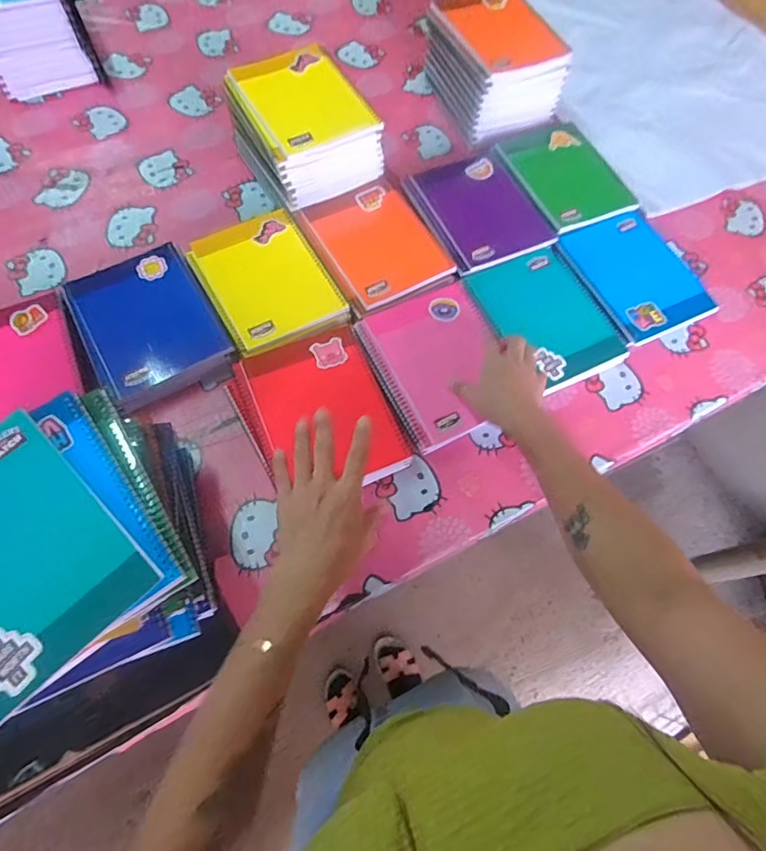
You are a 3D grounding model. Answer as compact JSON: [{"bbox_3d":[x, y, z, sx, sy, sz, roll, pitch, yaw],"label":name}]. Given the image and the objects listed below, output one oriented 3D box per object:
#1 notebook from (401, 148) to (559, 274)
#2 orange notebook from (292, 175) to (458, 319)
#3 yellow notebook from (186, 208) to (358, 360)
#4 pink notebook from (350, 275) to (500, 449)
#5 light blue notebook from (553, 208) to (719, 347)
[{"bbox_3d":[0.143,-0.324,0.759,0.164,0.022,0.208,-23,67,-9],"label":"notebook"},{"bbox_3d":[-0.009,-0.260,0.717,0.168,0.011,0.208,-24,70,-12],"label":"orange notebook"},{"bbox_3d":[-0.156,-0.197,0.680,0.153,0.011,0.216,-27,70,-14],"label":"yellow notebook"},{"bbox_3d":[0.073,-0.087,0.644,0.158,0.024,0.201,-25,68,-6],"label":"pink notebook"},{"bbox_3d":[0.359,-0.215,0.720,0.166,0.017,0.191,-25,73,-15],"label":"light blue notebook"}]

